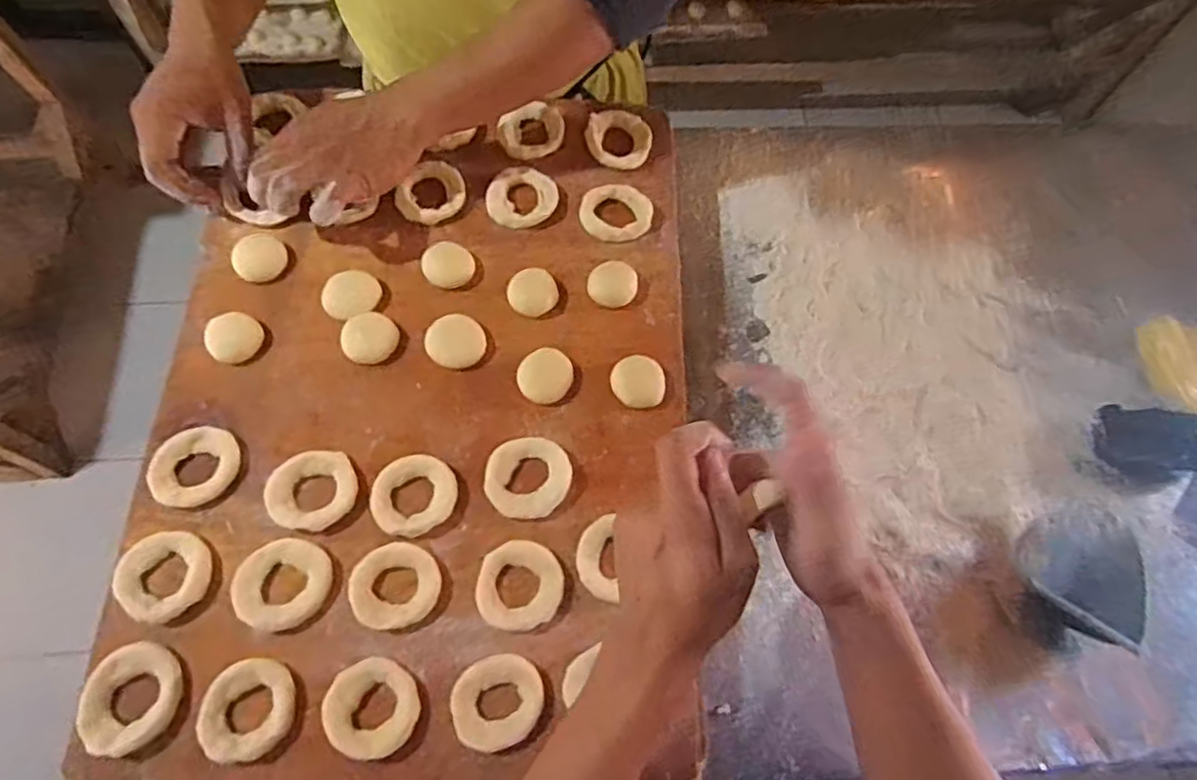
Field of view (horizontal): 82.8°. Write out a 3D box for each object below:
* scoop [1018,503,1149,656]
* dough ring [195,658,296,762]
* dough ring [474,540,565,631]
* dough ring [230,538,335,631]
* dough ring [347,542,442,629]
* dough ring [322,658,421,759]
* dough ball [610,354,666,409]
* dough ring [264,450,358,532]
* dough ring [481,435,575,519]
[{"bbox_3d":[0.411,0.149,0.564,0.107,0.039,0.125,8,67,1],"label":"scoop"},{"bbox_3d":[-0.237,0.216,0.458,0.060,0.015,0.061,1,67,-2],"label":"dough ring"},{"bbox_3d":[-0.058,0.143,0.498,0.063,0.005,0.062,1,67,-2],"label":"dough ring"},{"bbox_3d":[-0.227,0.139,0.488,0.066,0.011,0.060,1,67,-2],"label":"dough ring"},{"bbox_3d":[-0.147,0.141,0.492,0.061,0.016,0.059,1,67,-2],"label":"dough ring"},{"bbox_3d":[-0.155,0.217,0.463,0.060,0.010,0.060,1,67,-2],"label":"dough ring"},{"bbox_3d":[0.034,-0.007,0.564,0.043,0.015,0.042,1,67,-2],"label":"dough ball"},{"bbox_3d":[-0.217,0.076,0.512,0.063,0.012,0.057,-21,69,-10],"label":"dough ring"},{"bbox_3d":[-0.055,0.068,0.527,0.066,0.008,0.062,1,67,-2],"label":"dough ring"}]

